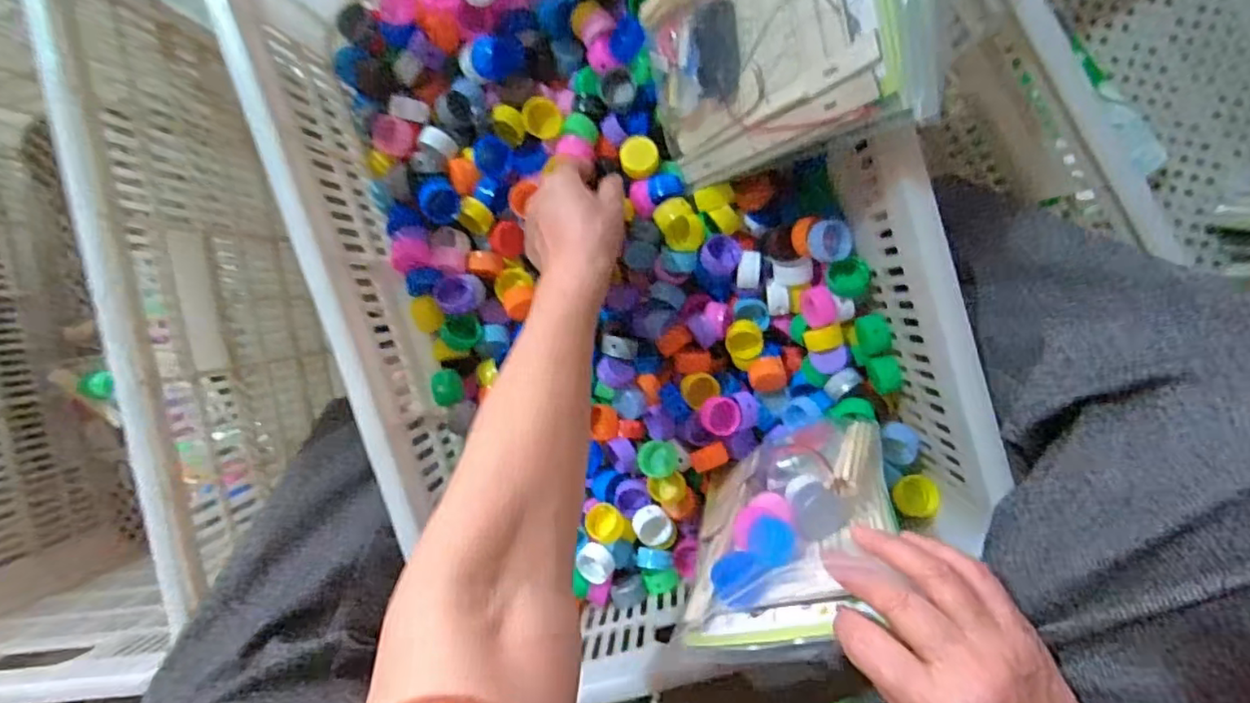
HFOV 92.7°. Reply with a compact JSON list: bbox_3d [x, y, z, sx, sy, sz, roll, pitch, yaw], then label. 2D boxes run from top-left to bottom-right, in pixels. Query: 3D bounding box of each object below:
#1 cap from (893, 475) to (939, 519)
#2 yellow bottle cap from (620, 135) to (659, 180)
[{"bbox_3d":[0.239,0.118,0.493,0.035,0.020,0.032,1,96,6],"label":"cap"},{"bbox_3d":[0.013,-0.171,0.527,0.033,0.022,0.035,1,96,6],"label":"yellow bottle cap"}]

